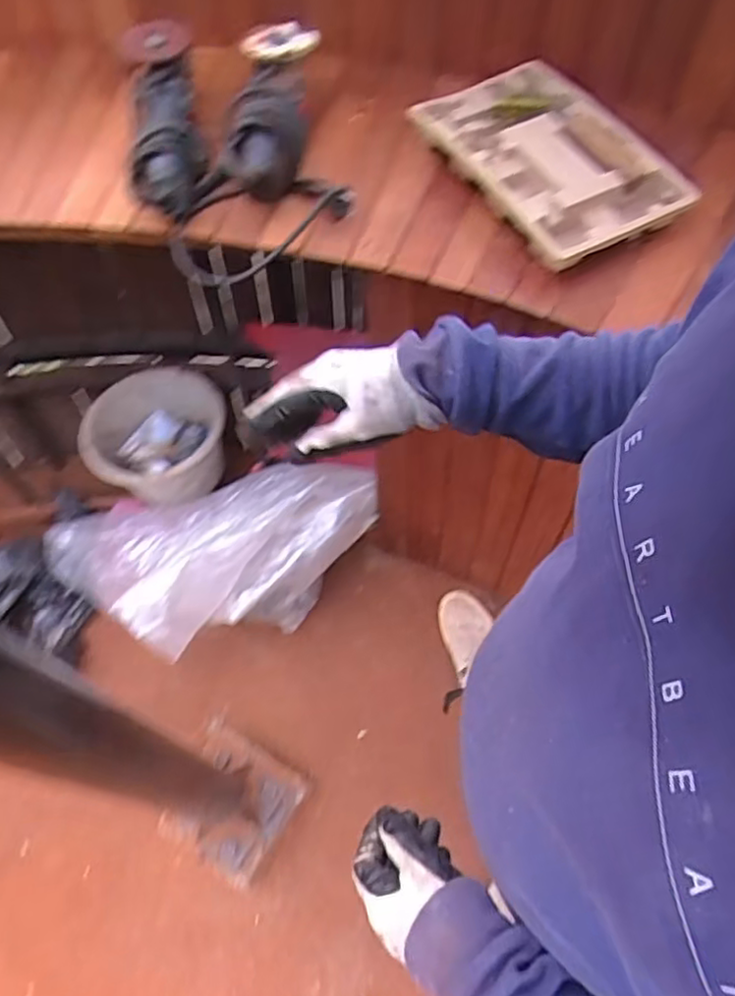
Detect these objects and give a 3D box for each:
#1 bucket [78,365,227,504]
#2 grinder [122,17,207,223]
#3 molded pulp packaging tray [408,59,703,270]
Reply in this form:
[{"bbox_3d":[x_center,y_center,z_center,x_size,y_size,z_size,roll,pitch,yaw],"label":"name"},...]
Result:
[{"bbox_3d":[-0.432,-0.112,1.395,0.285,0.215,0.226,-22,62,-10],"label":"bucket"},{"bbox_3d":[-0.250,-0.475,0.810,0.083,0.097,0.282,-10,61,-3],"label":"grinder"},{"bbox_3d":[0.208,-0.405,0.784,0.182,0.032,0.307,-32,68,-6],"label":"molded pulp packaging tray"}]

